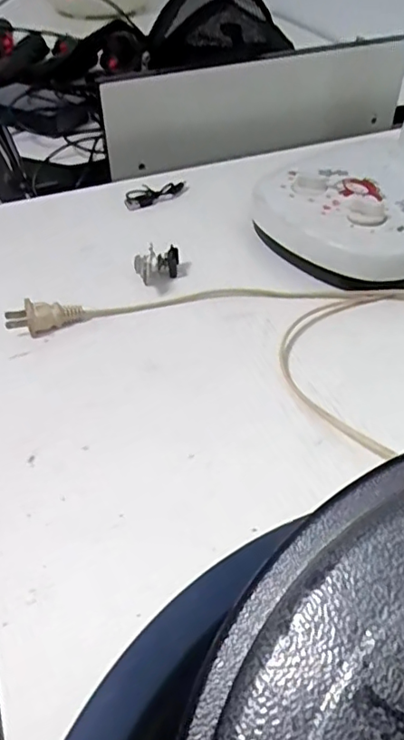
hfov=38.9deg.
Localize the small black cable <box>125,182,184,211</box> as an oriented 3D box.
[{"bbox_3d":[-0.049,-0.180,0.591,0.069,0.014,0.027,-23,48,-21],"label":"small black cable"}]

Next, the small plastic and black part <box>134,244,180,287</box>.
[{"bbox_3d":[-0.037,-0.089,0.480,0.043,0.032,0.010,-22,47,-19],"label":"small plastic and black part"}]

